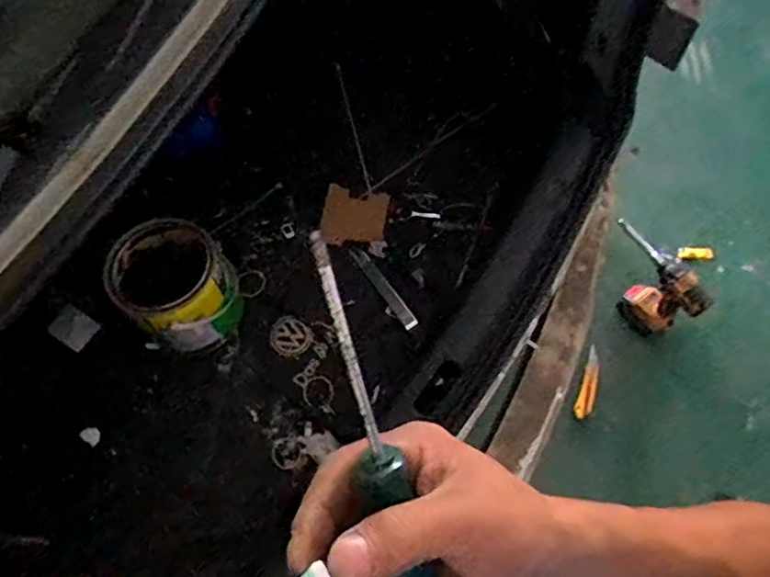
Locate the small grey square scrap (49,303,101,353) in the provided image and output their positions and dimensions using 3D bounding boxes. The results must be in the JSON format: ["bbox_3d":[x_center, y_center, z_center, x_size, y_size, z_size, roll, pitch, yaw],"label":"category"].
[{"bbox_3d":[-0.497,0.063,0.983,0.063,0.004,0.054,39,79,-1],"label":"small grey square scrap"}]

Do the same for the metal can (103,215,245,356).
[{"bbox_3d":[-0.309,-0.005,0.924,0.172,0.161,0.157,40,75,12],"label":"metal can"}]

